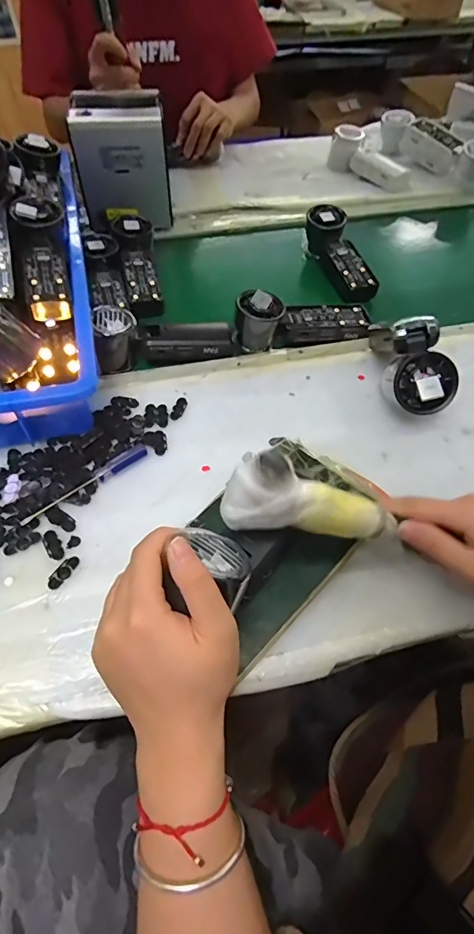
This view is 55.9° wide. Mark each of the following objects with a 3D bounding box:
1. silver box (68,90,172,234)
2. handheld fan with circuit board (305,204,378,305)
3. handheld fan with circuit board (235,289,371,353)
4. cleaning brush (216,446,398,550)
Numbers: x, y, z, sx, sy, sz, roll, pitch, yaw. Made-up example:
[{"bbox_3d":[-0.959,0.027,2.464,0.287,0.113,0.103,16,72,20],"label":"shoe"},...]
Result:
[{"bbox_3d":[-0.168,-0.448,0.658,0.129,0.141,0.125,-13,53,-9],"label":"silver box"},{"bbox_3d":[0.141,-0.294,0.617,0.051,0.057,0.166,-12,53,-8],"label":"handheld fan with circuit board"},{"bbox_3d":[0.079,-0.180,0.527,0.161,0.051,0.052,-8,52,-6],"label":"handheld fan with circuit board"},{"bbox_3d":[0.053,0.026,0.310,0.123,0.047,0.038,16,52,-15],"label":"cleaning brush"}]

